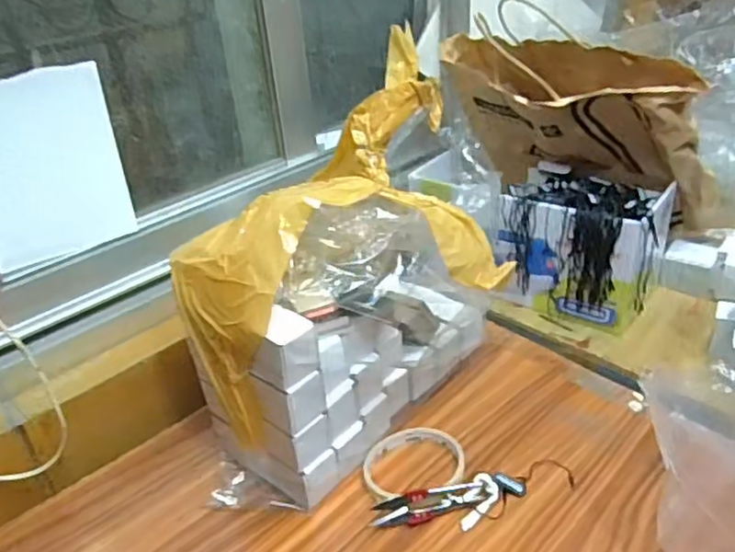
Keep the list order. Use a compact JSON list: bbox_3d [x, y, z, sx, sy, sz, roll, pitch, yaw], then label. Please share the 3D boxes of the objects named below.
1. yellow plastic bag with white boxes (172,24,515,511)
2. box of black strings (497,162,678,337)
[{"bbox_3d":[-0.014,0.016,0.567,0.294,0.286,0.141,-22,36,-24],"label":"yellow plastic bag with white boxes"},{"bbox_3d":[0.244,-0.038,0.738,0.162,0.147,0.138,16,38,31],"label":"box of black strings"}]

